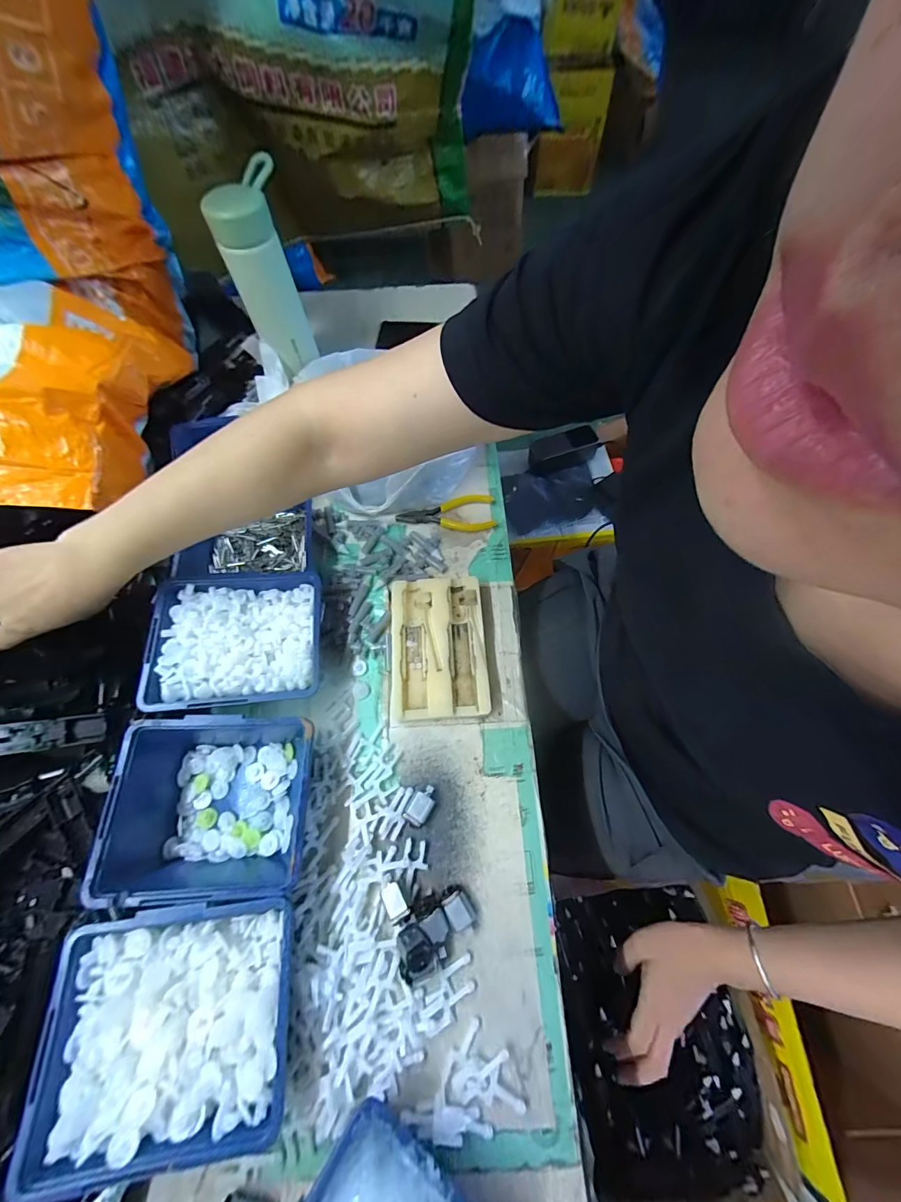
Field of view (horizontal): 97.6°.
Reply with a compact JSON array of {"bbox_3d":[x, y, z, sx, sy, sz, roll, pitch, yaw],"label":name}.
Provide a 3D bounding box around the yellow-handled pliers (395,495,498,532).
[{"bbox_3d":[-0.005,-0.102,0.462,0.113,0.006,0.046,-3,66,0],"label":"yellow-handled pliers"}]

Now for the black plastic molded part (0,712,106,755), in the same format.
[{"bbox_3d":[-0.353,0.111,0.319,0.118,0.011,0.023,-3,64,-23],"label":"black plastic molded part"}]

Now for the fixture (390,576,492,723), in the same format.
[{"bbox_3d":[-0.012,0.043,0.387,0.090,0.020,0.138,-4,66,0],"label":"fixture"}]

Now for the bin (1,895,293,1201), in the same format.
[{"bbox_3d":[-0.177,0.272,0.260,0.135,0.055,0.122,-6,66,-1],"label":"bin"}]

